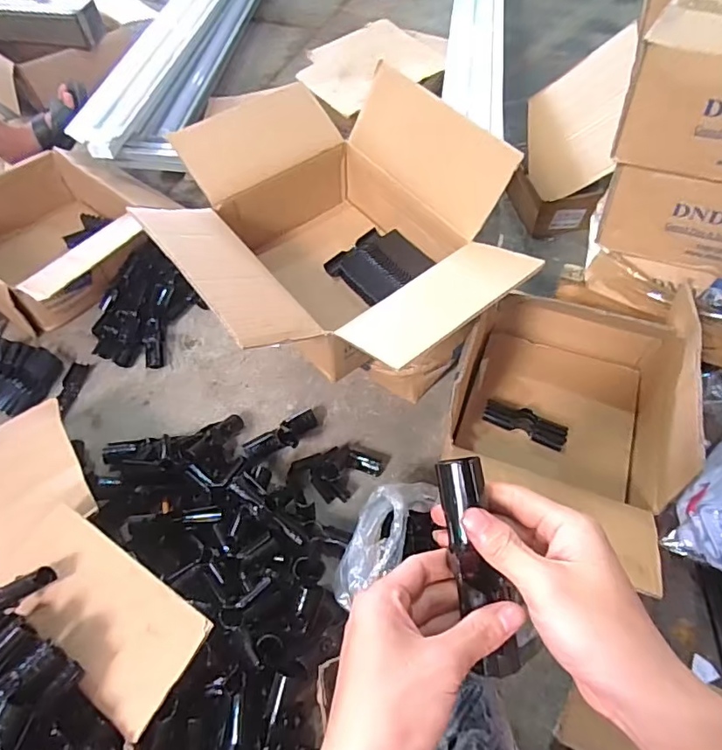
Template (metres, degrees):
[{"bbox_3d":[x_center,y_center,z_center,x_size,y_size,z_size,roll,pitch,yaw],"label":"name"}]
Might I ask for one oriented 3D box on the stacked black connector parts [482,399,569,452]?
[{"bbox_3d":[0.262,0.077,0.843,0.131,0.034,0.029,22,59,15],"label":"stacked black connector parts"}]

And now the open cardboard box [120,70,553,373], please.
[{"bbox_3d":[-0.046,-0.200,0.802,0.443,0.239,0.519,-33,61,-20],"label":"open cardboard box"}]

